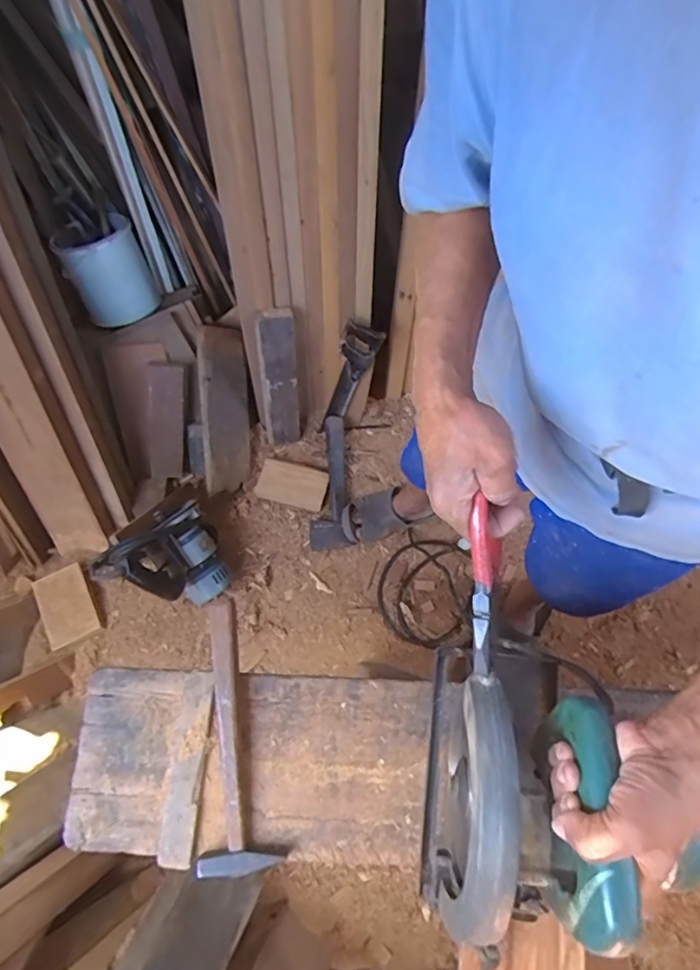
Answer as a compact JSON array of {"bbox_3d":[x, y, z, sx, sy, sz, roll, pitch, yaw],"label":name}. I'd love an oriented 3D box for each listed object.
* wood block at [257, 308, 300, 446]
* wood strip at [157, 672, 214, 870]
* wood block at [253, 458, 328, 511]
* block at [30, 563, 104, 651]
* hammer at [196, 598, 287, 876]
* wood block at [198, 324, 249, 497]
[{"bbox_3d":[-0.169,-0.245,1.262,0.091,0.365,0.048,-1,47,-3],"label":"wood block"},{"bbox_3d":[-0.183,0.315,0.590,0.036,0.015,0.193,3,68,-1],"label":"wood strip"},{"bbox_3d":[-0.147,-0.004,1.334,0.170,0.022,0.105,12,68,3],"label":"wood block"},{"bbox_3d":[-0.618,0.262,1.150,0.107,0.046,0.163,-24,71,-12],"label":"block"},{"bbox_3d":[-0.137,0.275,0.593,0.087,0.041,0.284,-8,68,-5],"label":"hammer"},{"bbox_3d":[-0.302,-0.182,1.281,0.035,0.137,0.393,6,99,38],"label":"wood block"}]

